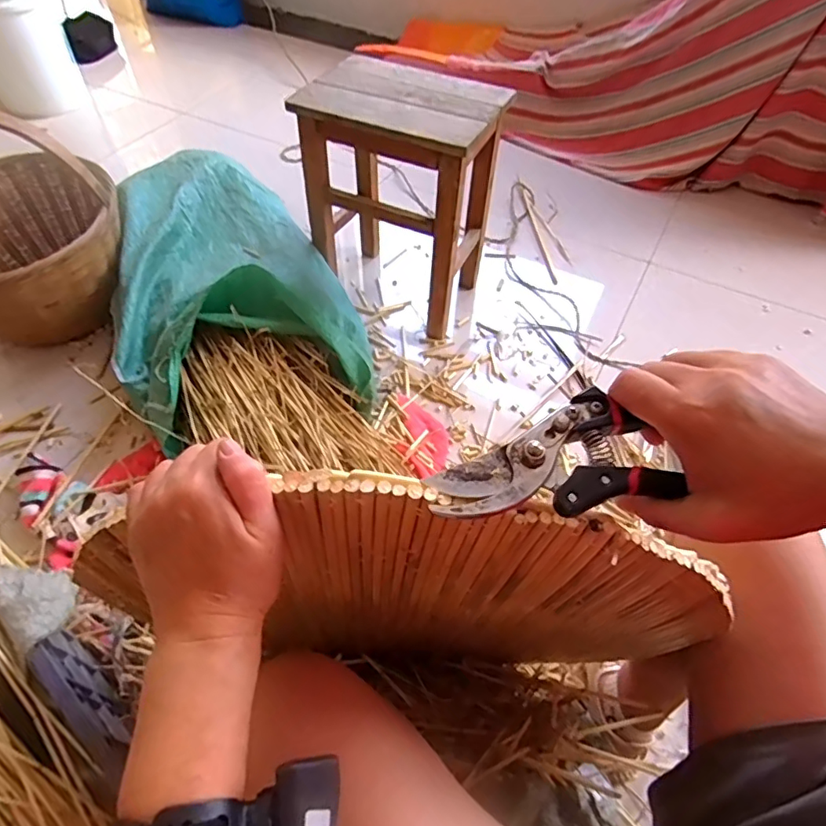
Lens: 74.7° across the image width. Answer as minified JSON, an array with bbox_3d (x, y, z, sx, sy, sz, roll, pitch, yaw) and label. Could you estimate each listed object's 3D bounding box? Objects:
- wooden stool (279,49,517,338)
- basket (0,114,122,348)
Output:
[{"bbox_3d":[-0.023,-0.446,1.166,0.349,0.455,0.264,23,56,14],"label":"wooden stool"},{"bbox_3d":[-0.829,-0.397,1.095,0.400,0.399,0.407,-38,63,-26],"label":"basket"}]

